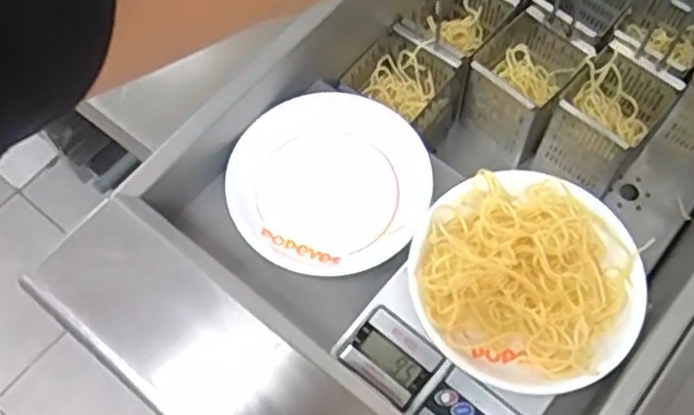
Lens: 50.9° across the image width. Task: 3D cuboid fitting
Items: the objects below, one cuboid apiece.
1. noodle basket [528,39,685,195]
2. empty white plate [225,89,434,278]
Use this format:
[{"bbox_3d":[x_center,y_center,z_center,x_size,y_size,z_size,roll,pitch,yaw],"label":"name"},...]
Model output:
[{"bbox_3d":[0.277,-0.092,0.787,0.093,0.109,0.106,37,70,16],"label":"noodle basket"},{"bbox_3d":[-0.014,-0.022,0.650,0.175,0.017,0.168,0,65,0],"label":"empty white plate"}]

